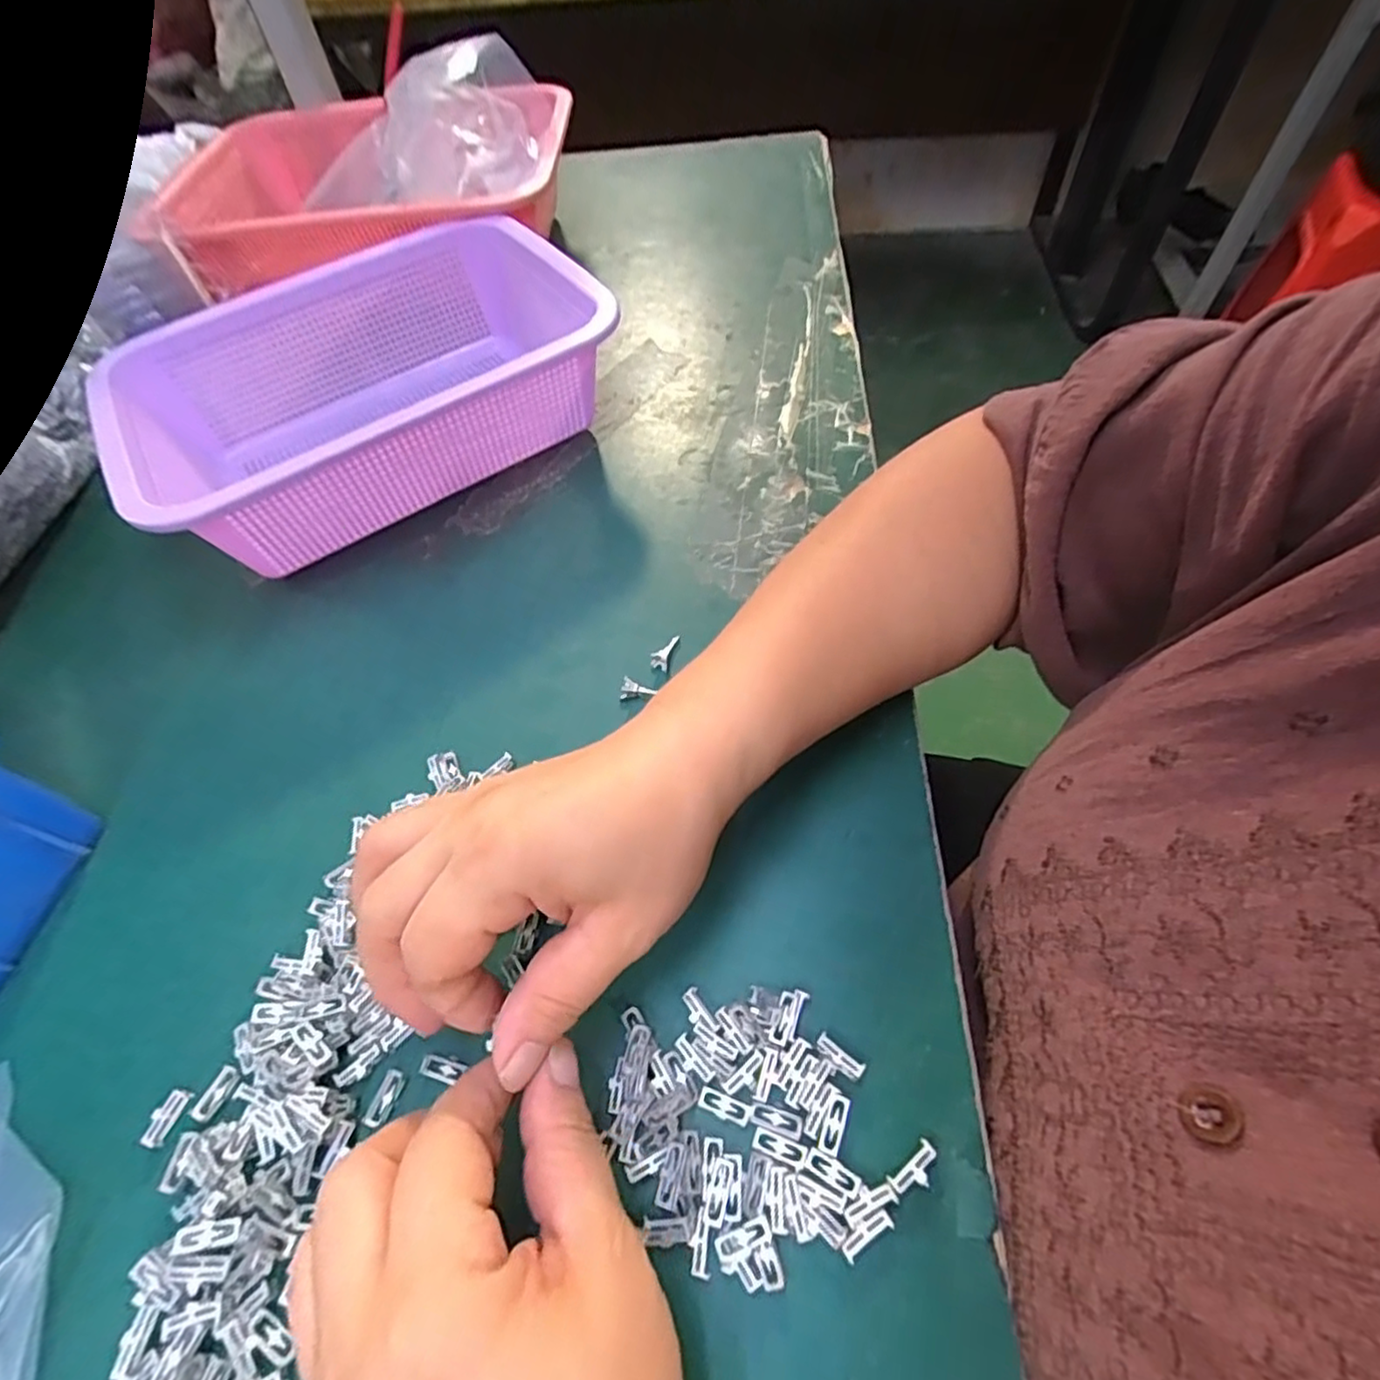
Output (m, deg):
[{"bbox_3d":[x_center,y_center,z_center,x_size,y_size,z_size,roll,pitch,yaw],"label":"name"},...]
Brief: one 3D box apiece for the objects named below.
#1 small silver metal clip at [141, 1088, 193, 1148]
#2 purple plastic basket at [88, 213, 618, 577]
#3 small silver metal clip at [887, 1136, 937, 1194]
[{"bbox_3d":[-0.179,0.146,0.224,0.008,0.005,0.017,22,61,18],"label":"small silver metal clip"},{"bbox_3d":[-0.186,-0.174,0.389,0.258,0.080,0.176,-33,60,-16],"label":"purple plastic basket"},{"bbox_3d":[0.068,0.145,0.198,0.017,0.005,0.008,-36,61,-18],"label":"small silver metal clip"}]

